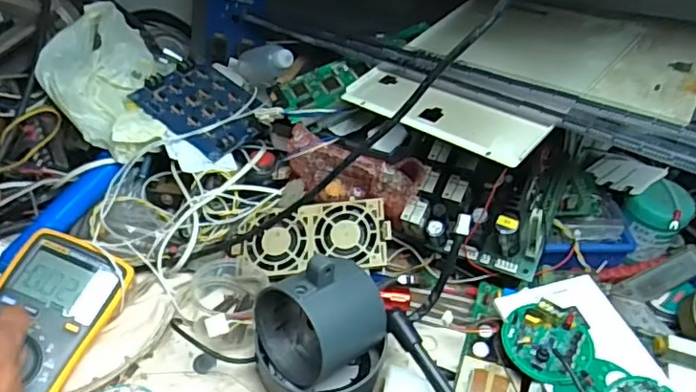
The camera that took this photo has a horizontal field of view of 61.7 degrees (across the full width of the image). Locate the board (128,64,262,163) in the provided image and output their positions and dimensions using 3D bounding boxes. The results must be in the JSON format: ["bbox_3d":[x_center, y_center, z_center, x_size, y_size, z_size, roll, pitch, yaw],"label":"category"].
[{"bbox_3d":[-0.153,-0.096,0.632,0.122,0.011,0.104,38,50,15],"label":"board"}]

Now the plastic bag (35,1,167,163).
[{"bbox_3d":[-0.265,-0.118,0.632,0.116,0.089,0.180,-16,48,-21],"label":"plastic bag"}]

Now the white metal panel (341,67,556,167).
[{"bbox_3d":[0.079,-0.073,0.496,0.181,0.010,0.058,29,63,35],"label":"white metal panel"}]

